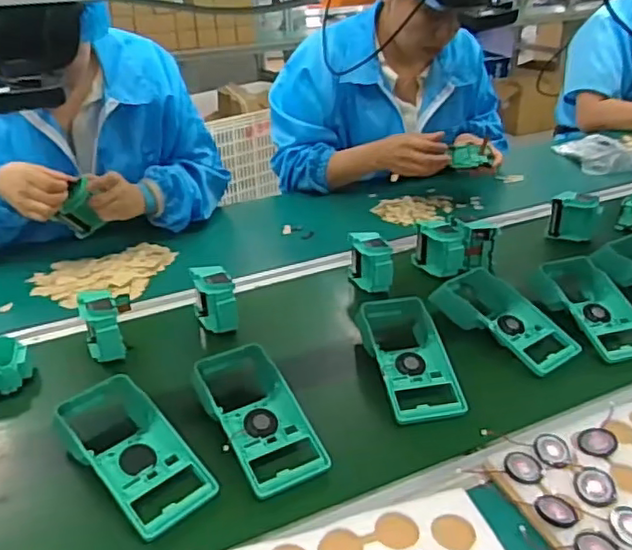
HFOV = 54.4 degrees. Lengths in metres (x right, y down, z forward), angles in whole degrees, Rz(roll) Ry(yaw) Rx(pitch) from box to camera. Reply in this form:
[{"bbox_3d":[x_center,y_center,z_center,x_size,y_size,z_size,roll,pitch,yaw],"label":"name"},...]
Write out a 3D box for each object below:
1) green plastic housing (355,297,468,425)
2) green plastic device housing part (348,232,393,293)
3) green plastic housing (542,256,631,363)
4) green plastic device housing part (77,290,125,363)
[{"bbox_3d":[0.105,0.097,0.729,0.100,0.054,0.190,-6,32,-8],"label":"green plastic housing"},{"bbox_3d":[0.079,-0.018,0.896,0.046,0.071,0.073,-9,32,-13],"label":"green plastic device housing part"},{"bbox_3d":[0.370,0.040,0.808,0.096,0.039,0.184,-7,32,-10],"label":"green plastic housing"},{"bbox_3d":[-0.262,0.066,0.757,0.044,0.076,0.064,-14,34,-20],"label":"green plastic device housing part"}]

